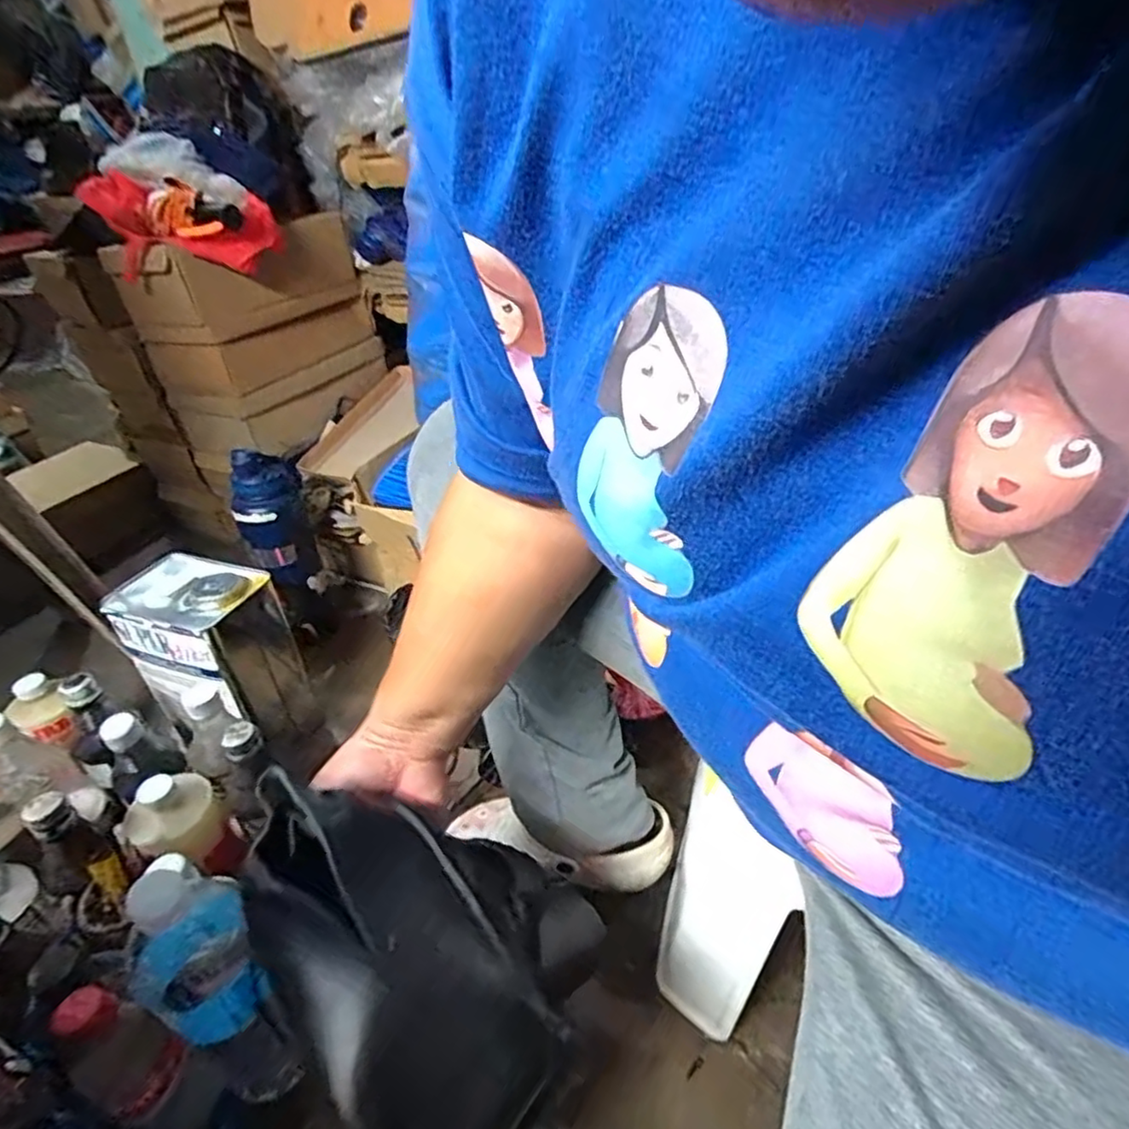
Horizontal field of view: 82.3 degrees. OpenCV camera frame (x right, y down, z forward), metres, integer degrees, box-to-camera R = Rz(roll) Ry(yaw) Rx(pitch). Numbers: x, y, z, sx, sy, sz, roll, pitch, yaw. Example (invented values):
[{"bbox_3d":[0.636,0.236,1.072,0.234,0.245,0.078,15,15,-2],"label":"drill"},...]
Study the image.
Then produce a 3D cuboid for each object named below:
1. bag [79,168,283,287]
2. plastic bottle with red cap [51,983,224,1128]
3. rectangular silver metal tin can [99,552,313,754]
[{"bbox_3d":[-0.529,-0.451,0.896,0.240,0.126,0.112,9,33,-10],"label":"bag"},{"bbox_3d":[-0.295,0.353,0.449,0.051,0.170,0.053,10,37,19],"label":"plastic bottle with red cap"},{"bbox_3d":[-0.411,0.111,0.776,0.144,0.225,0.119,9,36,17],"label":"rectangular silver metal tin can"}]

